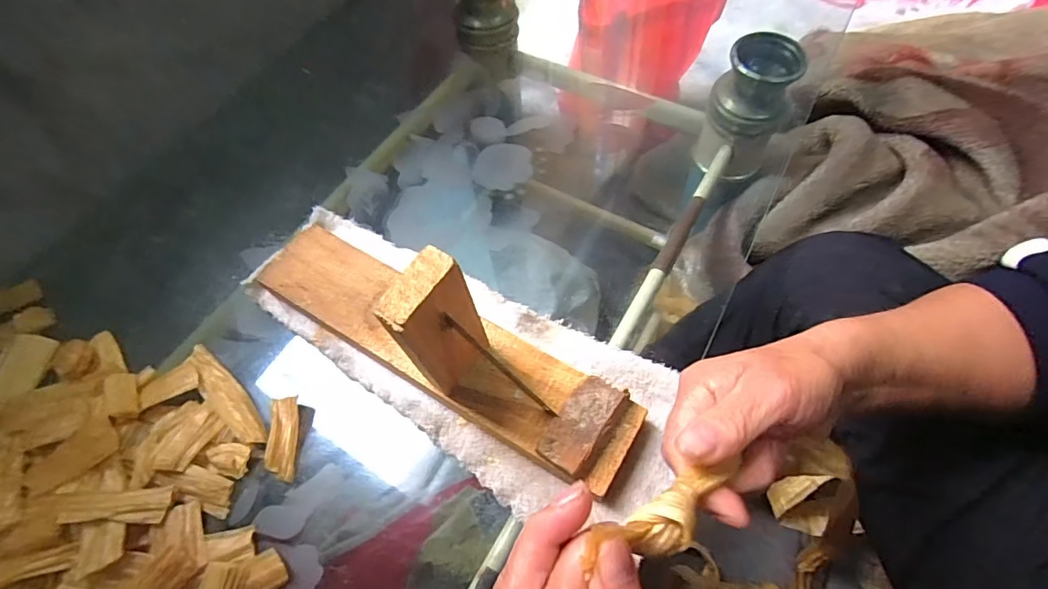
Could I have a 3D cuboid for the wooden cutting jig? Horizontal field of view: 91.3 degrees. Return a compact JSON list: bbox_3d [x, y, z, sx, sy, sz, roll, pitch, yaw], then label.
[{"bbox_3d":[-0.061,0.009,0.299,0.279,0.119,0.063,28,65,18],"label":"wooden cutting jig"}]

